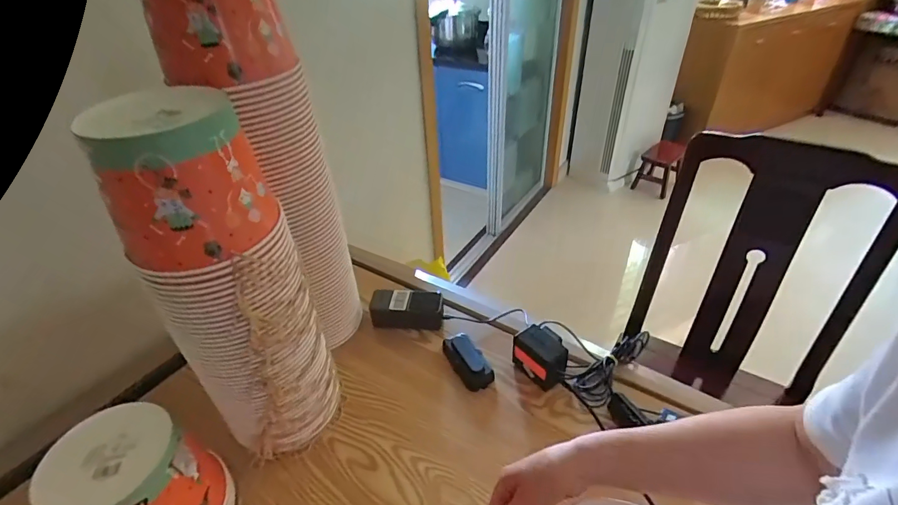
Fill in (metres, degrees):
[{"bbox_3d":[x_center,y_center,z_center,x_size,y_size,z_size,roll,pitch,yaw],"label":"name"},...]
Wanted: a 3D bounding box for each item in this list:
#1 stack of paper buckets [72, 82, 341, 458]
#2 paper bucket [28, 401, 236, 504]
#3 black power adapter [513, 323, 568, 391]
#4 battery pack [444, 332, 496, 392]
[{"bbox_3d":[-0.245,0.068,0.530,0.128,0.474,0.142,7,38,12],"label":"stack of paper buckets"},{"bbox_3d":[-0.356,0.285,0.509,0.147,0.157,0.139,-2,37,1],"label":"paper bucket"},{"bbox_3d":[0.149,0.167,0.703,0.055,0.082,0.088,-25,42,-27],"label":"black power adapter"},{"bbox_3d":[0.032,0.177,0.741,0.053,0.039,0.110,-20,40,-21],"label":"battery pack"}]

